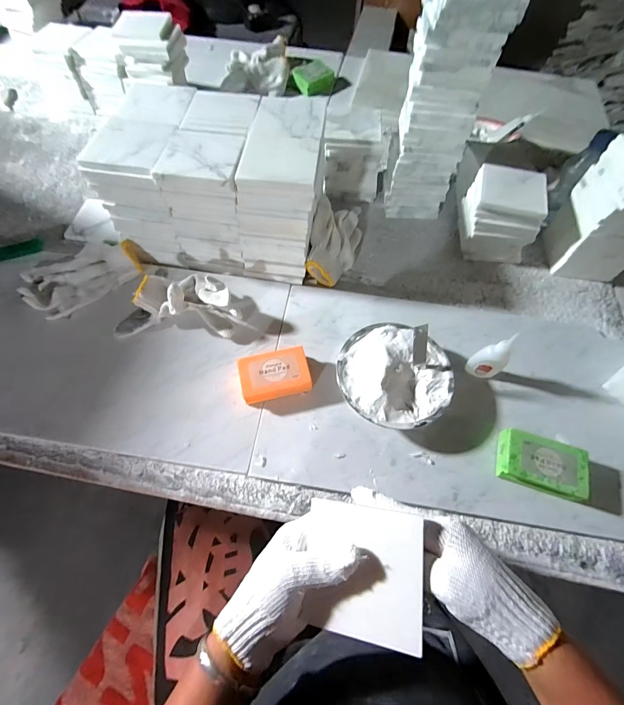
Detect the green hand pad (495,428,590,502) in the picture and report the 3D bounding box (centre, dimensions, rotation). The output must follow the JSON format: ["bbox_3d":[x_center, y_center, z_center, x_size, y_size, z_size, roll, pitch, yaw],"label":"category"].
[{"bbox_3d":[0.284,0.140,0.411,0.094,0.034,0.065,18,64,5],"label":"green hand pad"}]

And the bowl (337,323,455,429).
[{"bbox_3d":[0.113,0.033,0.451,0.158,0.052,0.149,2,63,-3],"label":"bowl"}]

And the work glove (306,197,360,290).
[{"bbox_3d":[0.044,-0.209,0.576,0.082,0.049,0.192,11,63,2],"label":"work glove"}]

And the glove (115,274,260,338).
[{"bbox_3d":[-0.192,-0.077,0.493,0.200,0.068,0.094,3,63,-2],"label":"glove"}]

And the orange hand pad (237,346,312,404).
[{"bbox_3d":[-0.051,0.034,0.459,0.092,0.033,0.062,-9,64,-8],"label":"orange hand pad"}]

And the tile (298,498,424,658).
[{"bbox_3d":[0.043,0.187,0.285,0.097,0.005,0.099,-2,71,21],"label":"tile"}]

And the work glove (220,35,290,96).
[{"bbox_3d":[-0.140,-0.720,0.827,0.160,0.043,0.213,-3,64,-5],"label":"work glove"}]

